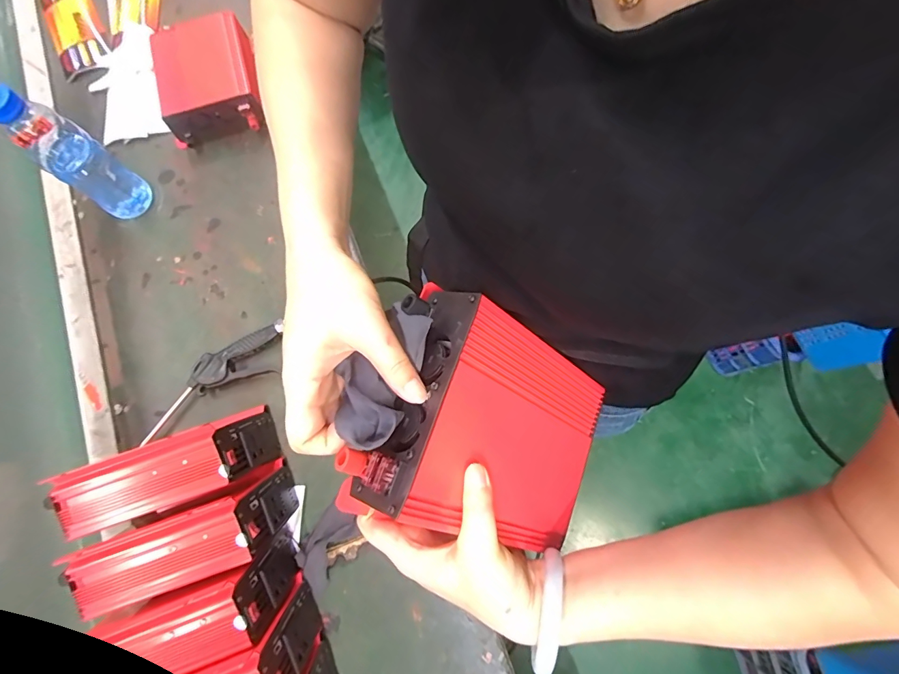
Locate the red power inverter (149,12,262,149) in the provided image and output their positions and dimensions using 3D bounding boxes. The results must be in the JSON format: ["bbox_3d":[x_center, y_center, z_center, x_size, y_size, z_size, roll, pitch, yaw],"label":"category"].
[{"bbox_3d":[-0.382,-0.413,0.681,0.139,0.080,0.189,-14,75,-1],"label":"red power inverter"}]

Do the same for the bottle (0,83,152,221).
[{"bbox_3d":[-0.502,-0.241,0.573,0.061,0.208,0.069,32,79,11],"label":"bottle"}]

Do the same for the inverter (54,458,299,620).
[{"bbox_3d":[-0.276,0.220,0.467,0.178,0.144,0.087,-26,77,-7],"label":"inverter"}]

